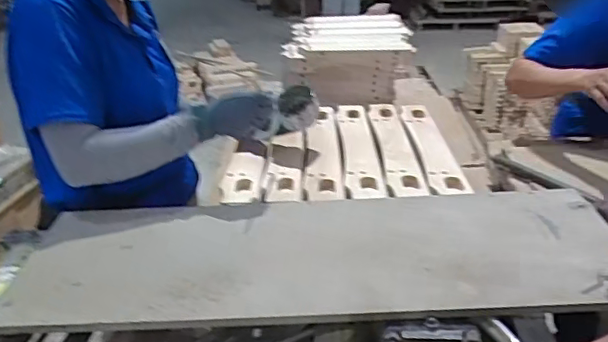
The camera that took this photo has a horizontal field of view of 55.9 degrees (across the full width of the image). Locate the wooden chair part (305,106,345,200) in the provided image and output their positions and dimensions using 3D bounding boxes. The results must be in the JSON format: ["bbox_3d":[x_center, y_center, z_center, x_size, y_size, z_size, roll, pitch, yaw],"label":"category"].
[{"bbox_3d":[0.038,-0.049,1.178,0.067,0.022,0.427,-1,25,1],"label":"wooden chair part"}]

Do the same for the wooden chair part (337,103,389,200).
[{"bbox_3d":[0.114,-0.054,1.191,0.068,0.015,0.469,-1,25,2],"label":"wooden chair part"}]

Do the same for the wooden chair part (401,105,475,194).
[{"bbox_3d":[0.260,-0.053,1.173,0.070,0.026,0.433,-2,25,-1],"label":"wooden chair part"}]

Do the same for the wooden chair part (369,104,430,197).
[{"bbox_3d":[0.186,-0.056,1.175,0.064,0.015,0.457,-1,25,1],"label":"wooden chair part"}]

